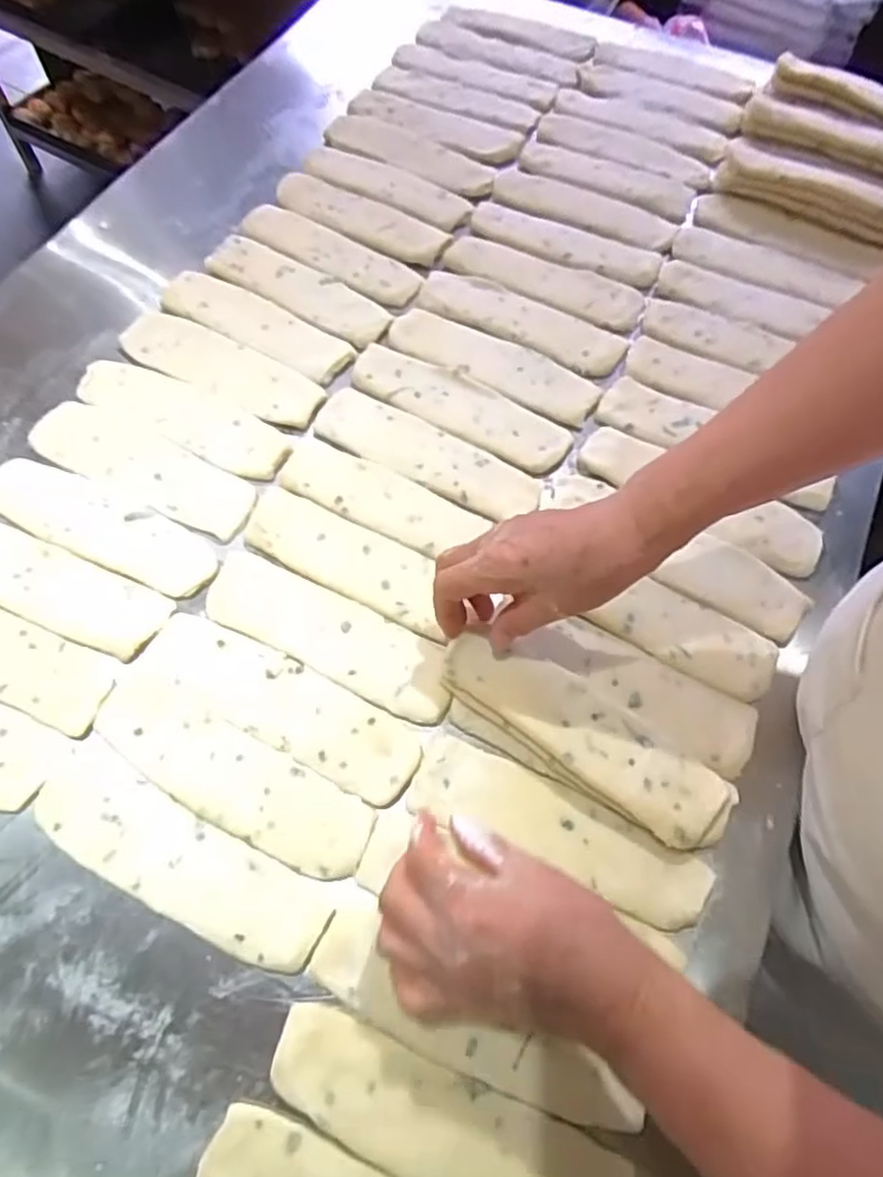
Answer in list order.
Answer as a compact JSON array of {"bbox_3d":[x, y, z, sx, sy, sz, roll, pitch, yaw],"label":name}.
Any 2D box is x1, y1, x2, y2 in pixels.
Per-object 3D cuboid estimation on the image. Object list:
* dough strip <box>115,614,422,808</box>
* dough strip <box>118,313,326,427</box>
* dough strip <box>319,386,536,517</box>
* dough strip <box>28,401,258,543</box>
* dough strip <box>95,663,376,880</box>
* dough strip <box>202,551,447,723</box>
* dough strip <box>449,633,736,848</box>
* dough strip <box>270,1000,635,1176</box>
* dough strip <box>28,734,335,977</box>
[{"bbox_3d":[-0.115,0.078,0.473,0.209,0.007,0.063,23,66,10],"label":"dough strip"},{"bbox_3d":[-0.194,-0.196,0.604,0.188,0.008,0.057,25,66,11],"label":"dough strip"},{"bbox_3d":[-0.014,-0.112,0.573,0.196,0.006,0.056,28,67,12],"label":"dough strip"},{"bbox_3d":[-0.242,-0.102,0.557,0.191,0.007,0.062,25,66,11],"label":"dough strip"},{"bbox_3d":[-0.142,0.121,0.452,0.204,0.008,0.059,28,67,12],"label":"dough strip"},{"bbox_3d":[-0.083,0.032,0.497,0.199,0.010,0.060,25,66,10],"label":"dough strip"},{"bbox_3d":[0.096,0.096,0.454,0.202,0.018,0.062,32,68,10],"label":"dough strip"},{"bbox_3d":[0.001,0.291,0.368,0.198,0.006,0.055,21,65,9],"label":"dough strip"},{"bbox_3d":[-0.164,0.165,0.429,0.201,0.006,0.064,23,66,10],"label":"dough strip"}]

